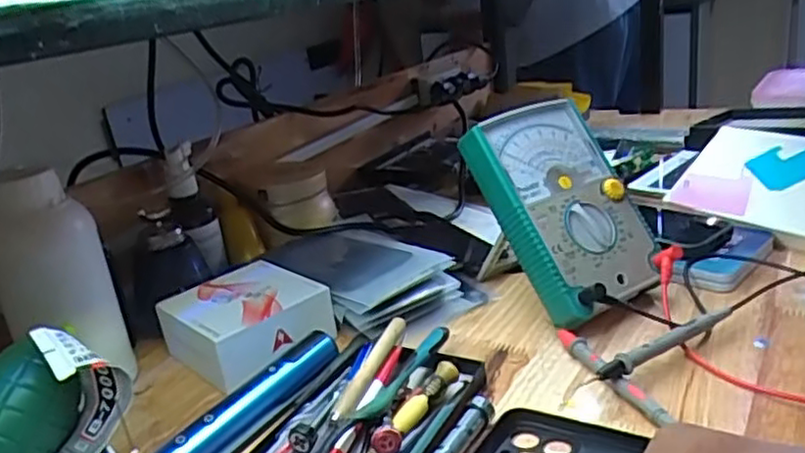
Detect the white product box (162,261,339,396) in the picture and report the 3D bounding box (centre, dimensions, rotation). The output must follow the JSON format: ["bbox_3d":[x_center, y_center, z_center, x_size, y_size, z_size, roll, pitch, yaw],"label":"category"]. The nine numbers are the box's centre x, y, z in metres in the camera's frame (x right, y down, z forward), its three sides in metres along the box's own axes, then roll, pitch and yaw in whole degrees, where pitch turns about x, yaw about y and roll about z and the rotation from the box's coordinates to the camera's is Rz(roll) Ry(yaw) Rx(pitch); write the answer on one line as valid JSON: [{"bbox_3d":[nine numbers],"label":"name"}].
[{"bbox_3d":[-0.122,0.073,0.539,0.100,0.045,0.100,-22,27,-36],"label":"white product box"}]

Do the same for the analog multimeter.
[{"bbox_3d":[0.127,-0.016,0.525,0.108,0.166,0.037,-22,-10,-23],"label":"analog multimeter"}]

